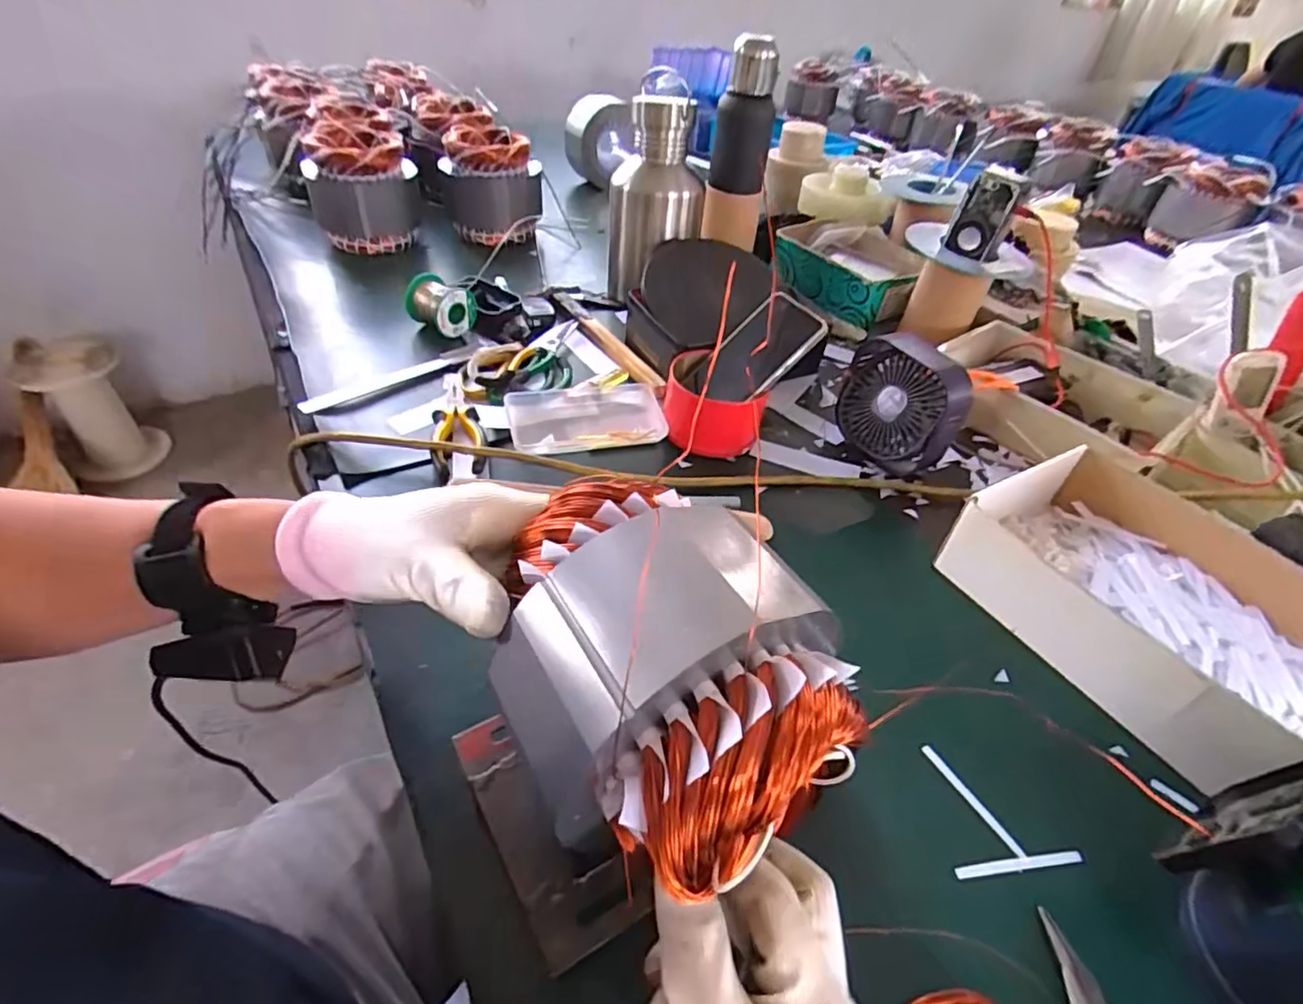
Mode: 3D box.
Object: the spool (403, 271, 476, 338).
[{"bbox_3d":[-0.258,-0.239,0.761,0.076,0.054,0.057,30,48,24],"label":"spool"}]

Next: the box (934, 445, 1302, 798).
[{"bbox_3d":[0.386,0.073,0.486,0.213,0.074,0.243,-15,46,-21],"label":"box"}]

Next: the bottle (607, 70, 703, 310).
[{"bbox_3d":[0.007,-0.383,0.805,0.099,0.245,0.096,35,50,28],"label":"bottle"}]

